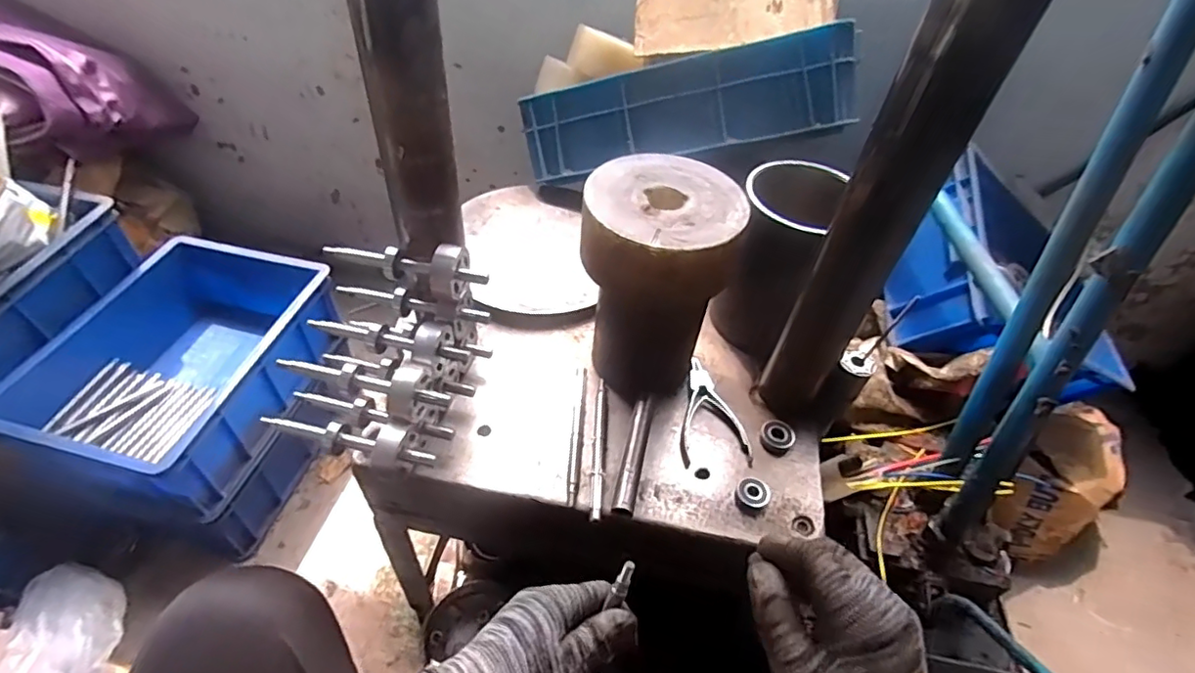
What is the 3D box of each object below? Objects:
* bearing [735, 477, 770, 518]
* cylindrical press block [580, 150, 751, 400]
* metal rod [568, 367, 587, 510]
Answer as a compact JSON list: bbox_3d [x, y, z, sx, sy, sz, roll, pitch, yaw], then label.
[{"bbox_3d":[0.151,0.153,0.563,0.032,0.015,0.037,22,48,13],"label":"bearing"},{"bbox_3d":[0.051,-0.054,0.591,0.134,0.207,0.142,3,47,-4],"label":"cylindrical press block"},{"bbox_3d":[-0.021,0.096,0.592,0.010,0.006,0.157,6,47,-1],"label":"metal rod"}]

